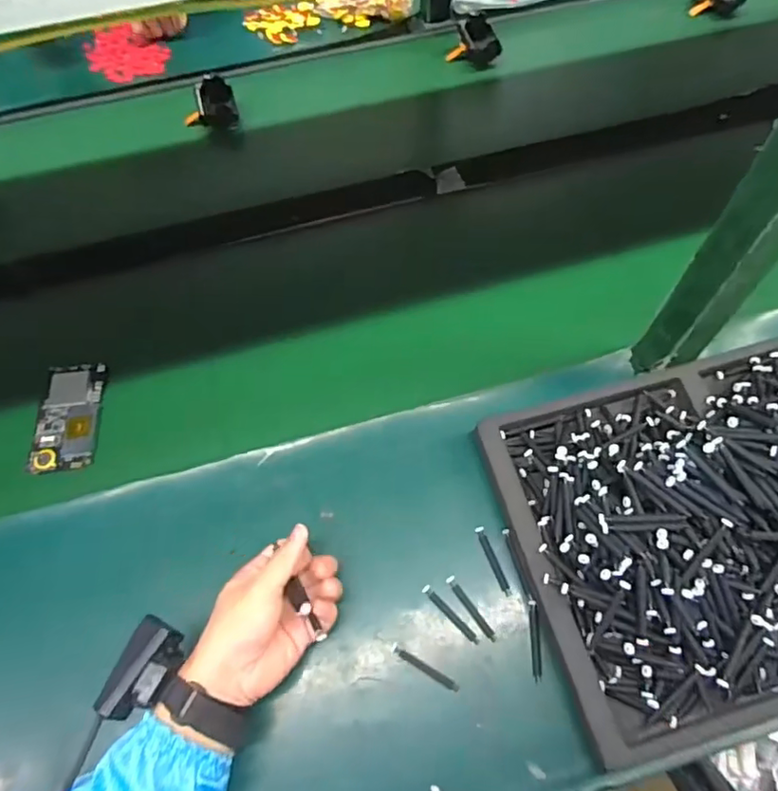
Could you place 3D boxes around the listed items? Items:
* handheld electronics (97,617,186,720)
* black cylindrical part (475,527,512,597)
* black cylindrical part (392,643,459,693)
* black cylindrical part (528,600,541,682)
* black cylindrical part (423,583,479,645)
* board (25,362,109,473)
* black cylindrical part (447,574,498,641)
[{"bbox_3d":[-0.186,0.207,0.427,0.044,0.027,0.068,23,64,13],"label":"handheld electronics"},{"bbox_3d":[0.096,0.151,0.518,0.008,0.008,0.064,-19,63,-9],"label":"black cylindrical part"},{"bbox_3d":[0.031,0.232,0.482,0.063,0.007,0.008,26,65,15],"label":"black cylindrical part"},{"bbox_3d":[0.127,0.212,0.490,0.008,0.008,0.063,1,62,2],"label":"black cylindrical part"},{"bbox_3d":[0.055,0.194,0.500,0.008,0.006,0.064,-41,68,-19],"label":"black cylindrical part"},{"bbox_3d":[-0.341,0.018,0.602,0.064,0.006,0.124,-5,62,-1],"label":"board"},{"bbox_3d":[0.073,0.189,0.502,0.008,0.006,0.064,-32,65,-15],"label":"black cylindrical part"}]

